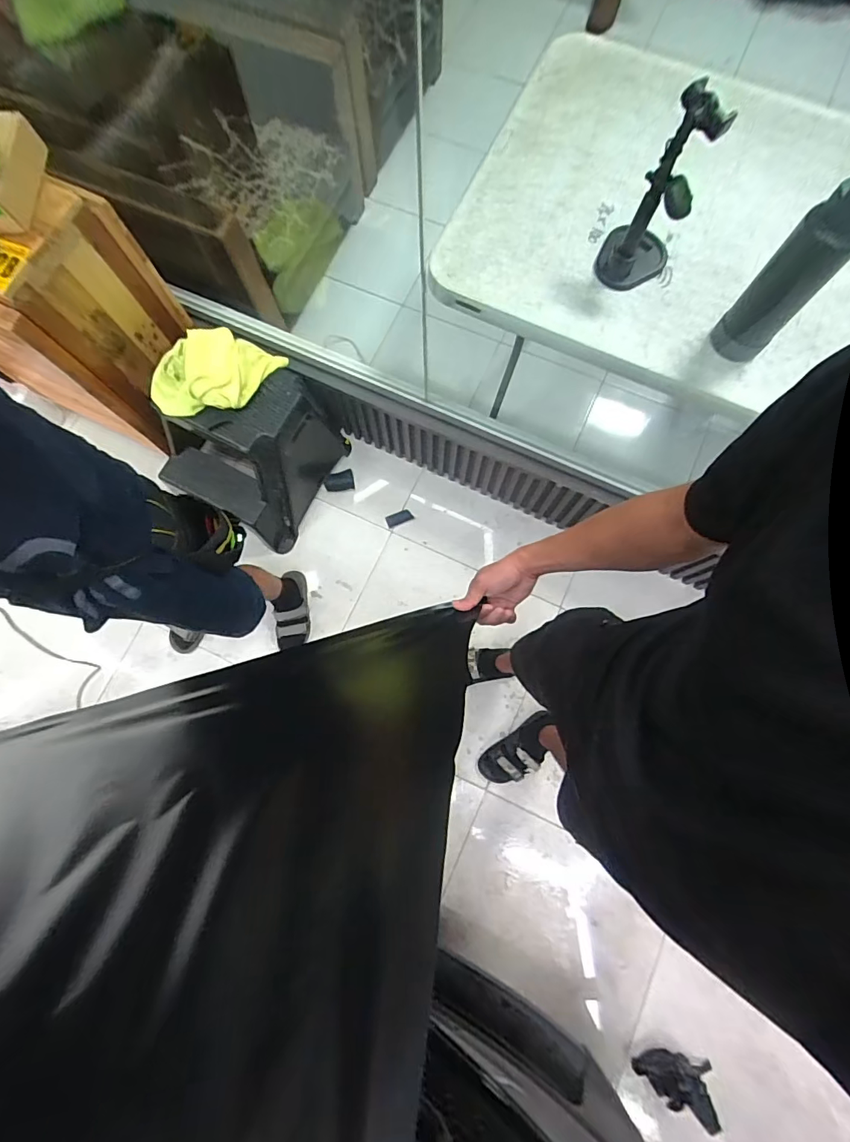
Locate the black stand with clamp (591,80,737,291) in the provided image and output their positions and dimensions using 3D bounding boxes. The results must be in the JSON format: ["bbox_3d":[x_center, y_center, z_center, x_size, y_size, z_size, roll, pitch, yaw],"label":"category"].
[{"bbox_3d":[0.401,-0.636,0.786,0.119,0.283,0.131,23,79,6],"label":"black stand with clamp"}]

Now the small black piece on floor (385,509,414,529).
[{"bbox_3d":[-0.088,-0.177,1.568,0.089,0.005,0.047,-25,78,-4],"label":"small black piece on floor"}]

